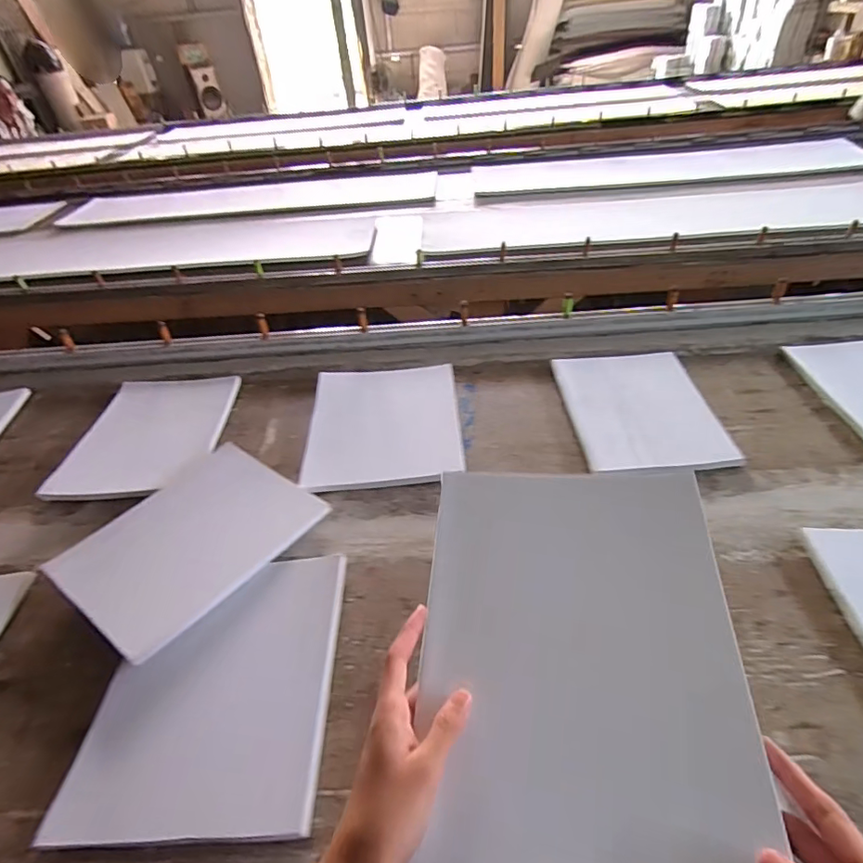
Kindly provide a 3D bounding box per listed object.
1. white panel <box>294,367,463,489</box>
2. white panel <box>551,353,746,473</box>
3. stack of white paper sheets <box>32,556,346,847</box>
[{"bbox_3d":[-0.073,-0.017,0.814,0.229,0.012,0.263,-4,44,-1],"label":"white panel"},{"bbox_3d":[0.310,-0.040,0.794,0.199,0.016,0.270,-4,40,3],"label":"white panel"},{"bbox_3d":[-0.211,0.247,0.521,0.221,0.010,0.257,-2,45,0],"label":"stack of white paper sheets"}]

